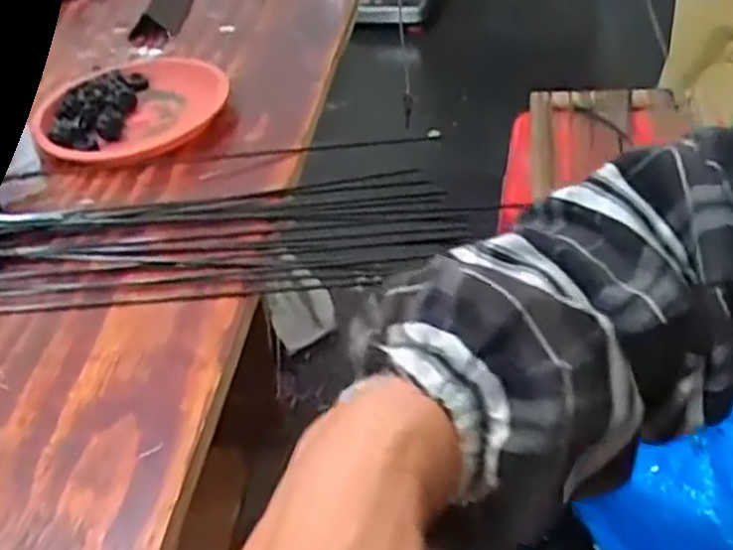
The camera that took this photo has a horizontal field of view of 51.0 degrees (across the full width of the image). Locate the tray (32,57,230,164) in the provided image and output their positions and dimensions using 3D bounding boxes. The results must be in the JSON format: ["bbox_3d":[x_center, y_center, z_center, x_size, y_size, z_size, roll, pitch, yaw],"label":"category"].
[{"bbox_3d":[-0.185,-0.140,0.615,0.134,0.020,0.149,6,42,9],"label":"tray"}]

